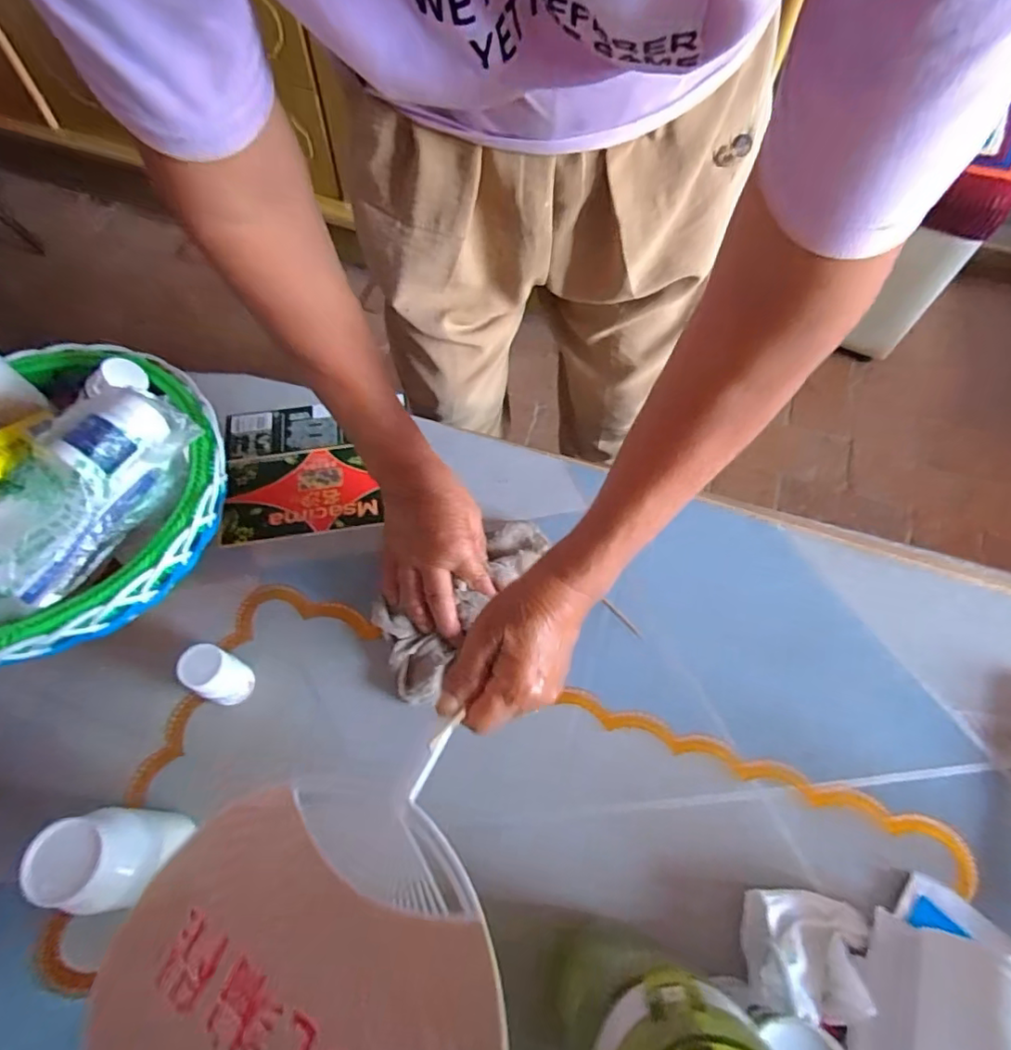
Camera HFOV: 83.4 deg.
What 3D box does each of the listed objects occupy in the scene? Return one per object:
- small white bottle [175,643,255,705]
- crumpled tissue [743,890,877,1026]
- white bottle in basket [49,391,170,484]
[{"bbox_3d":[-0.211,0.111,0.415,0.027,0.064,0.032,21,63,10],"label":"small white bottle"},{"bbox_3d":[0.186,0.262,0.346,0.074,0.037,0.067,8,61,3],"label":"crumpled tissue"},{"bbox_3d":[-0.254,-0.056,0.365,0.032,0.031,0.061,28,64,13],"label":"white bottle in basket"}]

